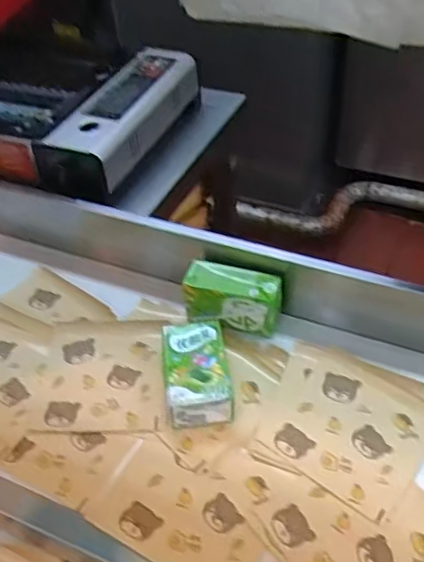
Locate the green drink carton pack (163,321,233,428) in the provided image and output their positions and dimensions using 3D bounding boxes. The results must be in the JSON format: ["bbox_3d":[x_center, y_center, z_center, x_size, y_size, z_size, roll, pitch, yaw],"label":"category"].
[{"bbox_3d":[-0.017,0.095,0.633,0.063,0.045,0.114,-6,46,-1],"label":"green drink carton pack"}]

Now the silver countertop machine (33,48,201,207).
[{"bbox_3d":[-0.127,-0.243,0.891,0.104,0.090,0.336,15,49,19],"label":"silver countertop machine"}]

